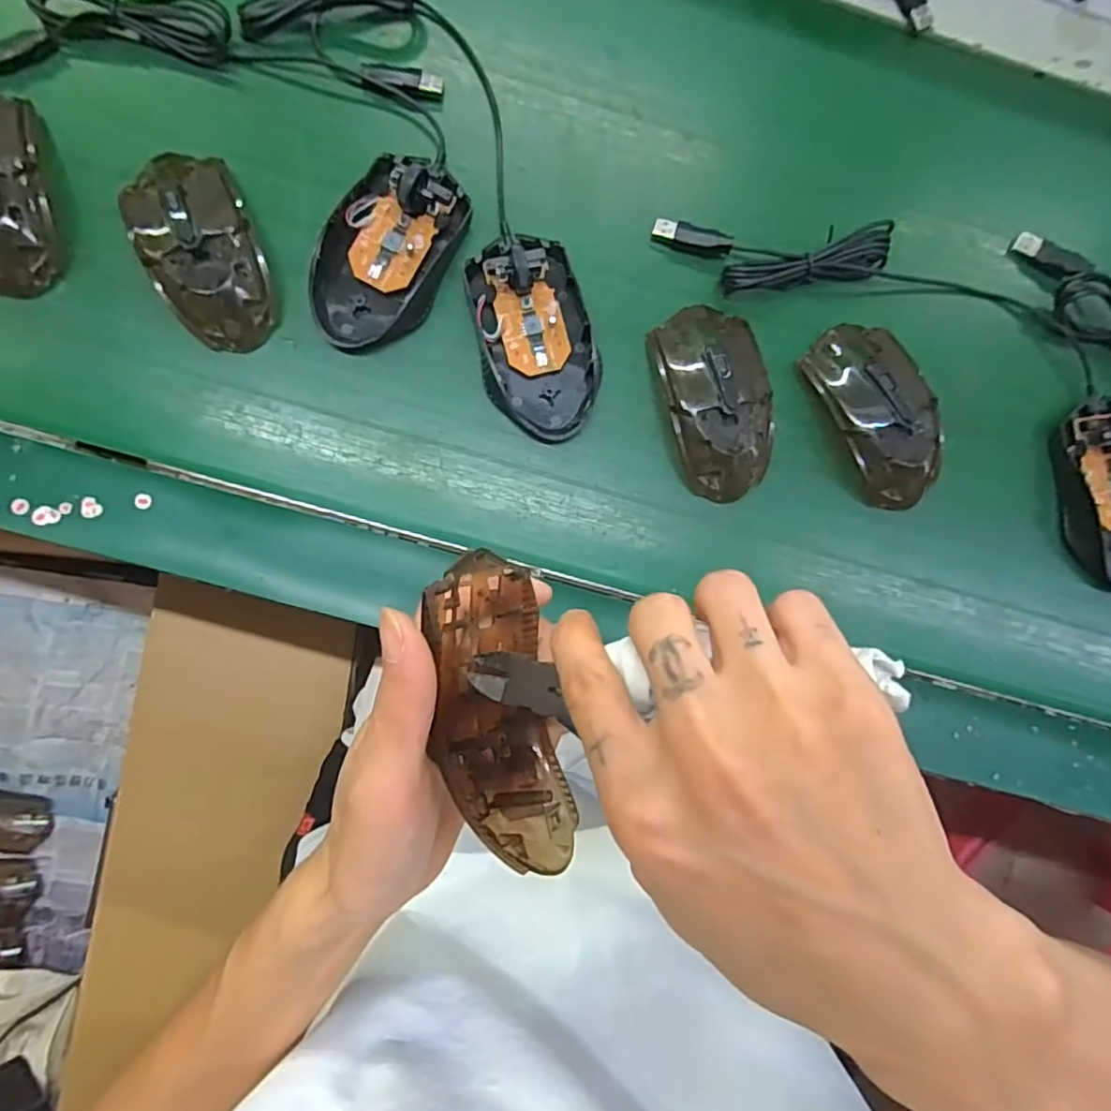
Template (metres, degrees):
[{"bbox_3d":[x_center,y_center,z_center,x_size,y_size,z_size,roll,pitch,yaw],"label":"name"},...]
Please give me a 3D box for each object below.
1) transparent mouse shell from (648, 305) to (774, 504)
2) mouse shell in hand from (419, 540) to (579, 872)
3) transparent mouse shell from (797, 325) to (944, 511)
[{"bbox_3d":[0.089,-0.087,0.356,0.058,0.028,0.107,-6,87,-6],"label":"transparent mouse shell"},{"bbox_3d":[-0.023,0.055,0.231,0.058,0.030,0.110,-6,84,-42],"label":"mouse shell in hand"},{"bbox_3d":[0.188,-0.082,0.364,0.057,0.031,0.109,-20,88,-6],"label":"transparent mouse shell"}]

